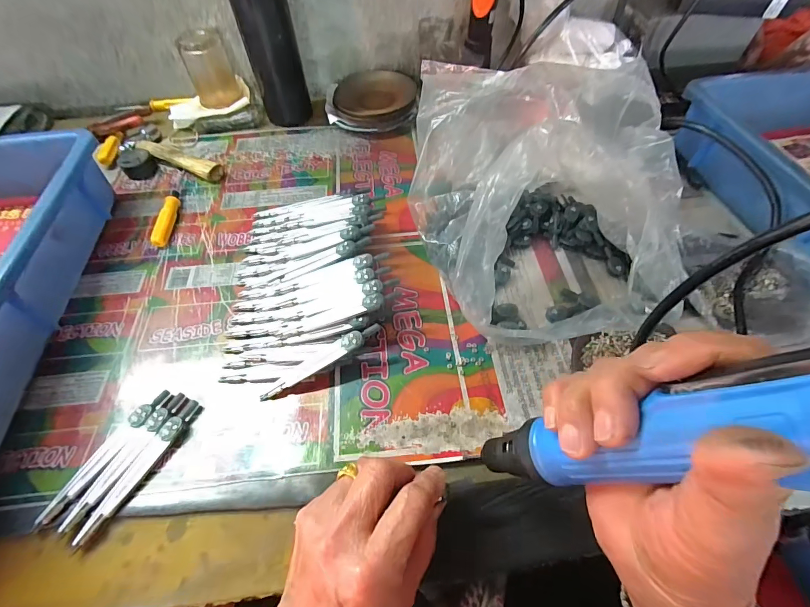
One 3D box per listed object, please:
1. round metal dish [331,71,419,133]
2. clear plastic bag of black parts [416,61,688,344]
[{"bbox_3d":[-0.042,-0.295,0.547,0.118,0.018,0.132,-3,55,-1],"label":"round metal dish"},{"bbox_3d":[0.133,-0.118,0.374,0.246,0.109,0.308,-1,55,1],"label":"clear plastic bag of black parts"}]

